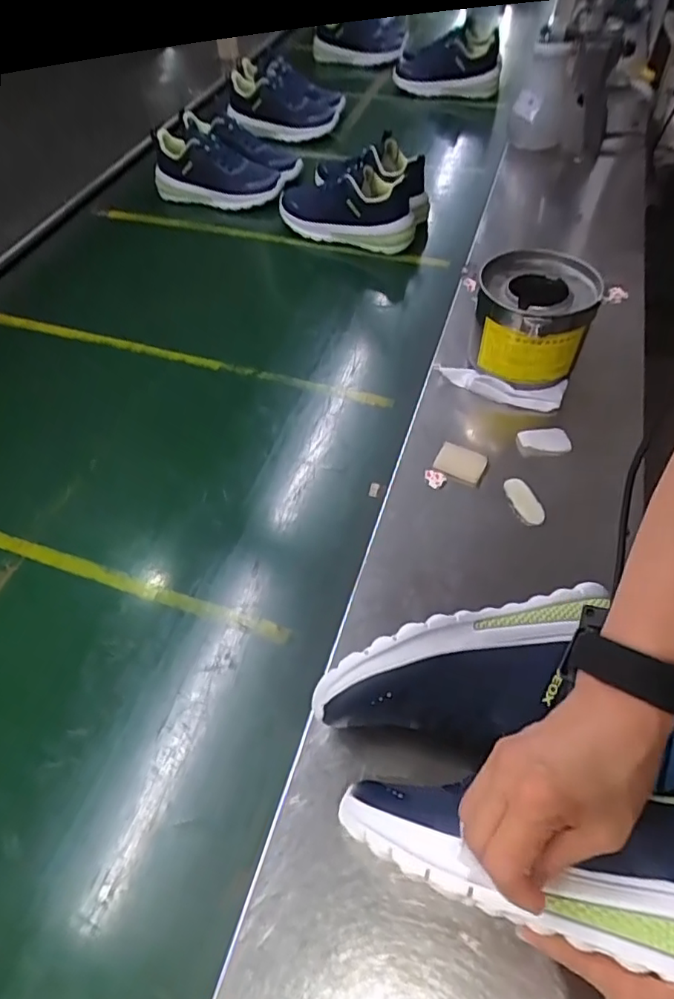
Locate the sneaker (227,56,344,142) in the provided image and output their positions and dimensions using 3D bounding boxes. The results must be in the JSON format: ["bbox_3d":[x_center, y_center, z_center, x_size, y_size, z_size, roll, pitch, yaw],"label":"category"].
[{"bbox_3d":[-0.114,-0.887,1.254,0.225,0.115,0.137,20,55,15],"label":"sneaker"}]

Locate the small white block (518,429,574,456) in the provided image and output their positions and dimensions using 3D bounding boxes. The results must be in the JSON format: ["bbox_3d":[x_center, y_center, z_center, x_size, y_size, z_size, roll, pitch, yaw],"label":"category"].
[{"bbox_3d":[0.242,-0.067,0.657,0.057,0.016,0.032,-2,53,1],"label":"small white block"}]

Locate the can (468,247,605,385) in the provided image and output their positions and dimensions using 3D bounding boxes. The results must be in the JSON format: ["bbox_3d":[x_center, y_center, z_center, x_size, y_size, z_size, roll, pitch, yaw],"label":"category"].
[{"bbox_3d":[0.239,-0.225,0.695,0.132,0.104,0.137,-1,53,2],"label":"can"}]

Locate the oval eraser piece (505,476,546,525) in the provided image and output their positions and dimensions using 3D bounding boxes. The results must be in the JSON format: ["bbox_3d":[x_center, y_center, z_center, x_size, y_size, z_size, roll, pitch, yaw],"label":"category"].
[{"bbox_3d":[0.204,0.002,0.613,0.028,0.007,0.062,-17,55,-10],"label":"oval eraser piece"}]

